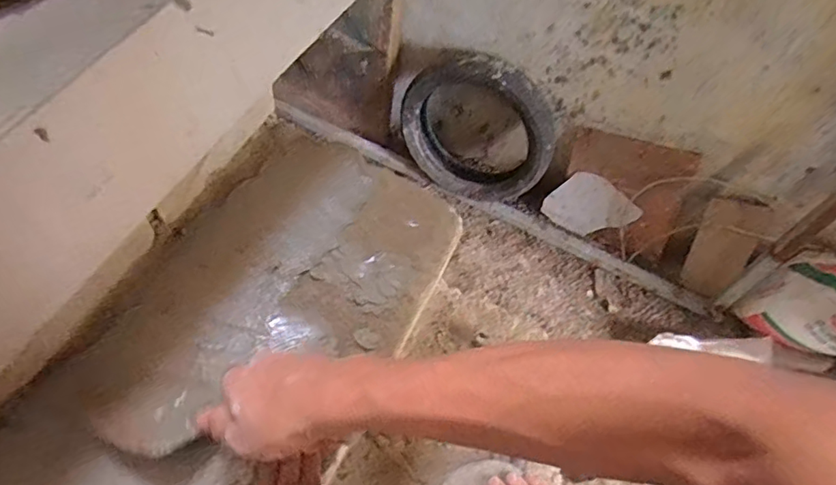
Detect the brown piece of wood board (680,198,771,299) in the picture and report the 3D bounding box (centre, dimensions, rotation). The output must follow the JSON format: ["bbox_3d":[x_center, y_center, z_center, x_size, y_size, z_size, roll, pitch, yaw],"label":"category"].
[{"bbox_3d":[0.886,0.020,1.605,0.153,0.328,0.021,25,43,22],"label":"brown piece of wood board"}]

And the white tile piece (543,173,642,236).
[{"bbox_3d":[0.549,-0.108,1.756,0.236,0.212,0.012,41,33,1],"label":"white tile piece"}]

